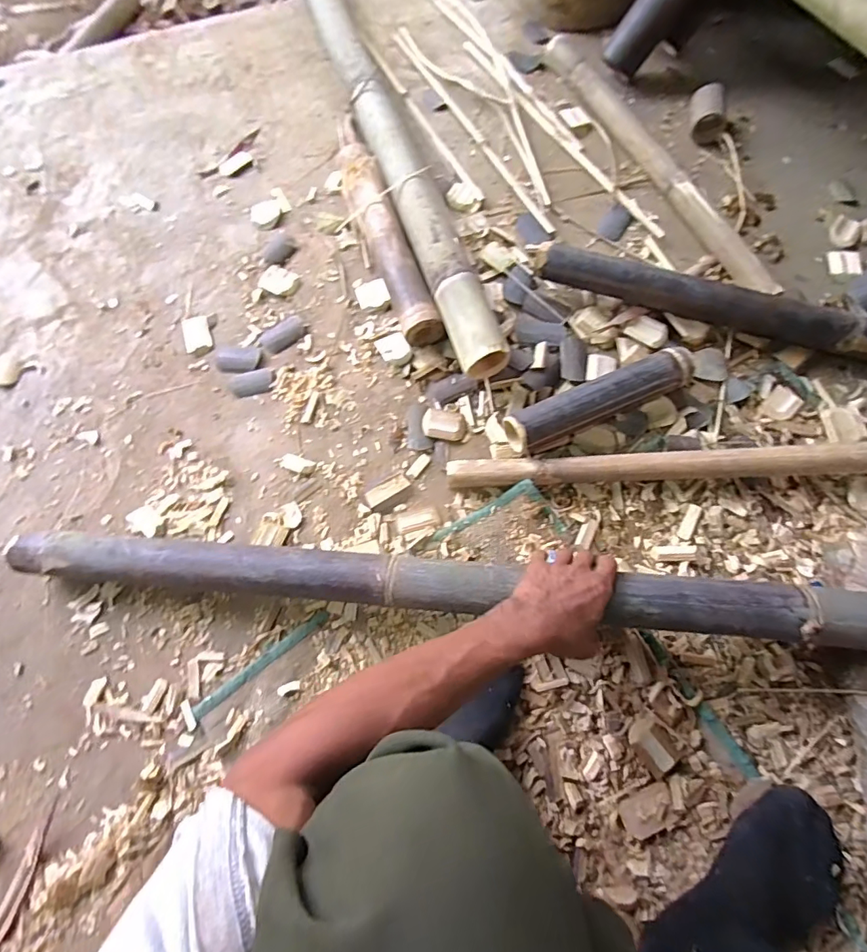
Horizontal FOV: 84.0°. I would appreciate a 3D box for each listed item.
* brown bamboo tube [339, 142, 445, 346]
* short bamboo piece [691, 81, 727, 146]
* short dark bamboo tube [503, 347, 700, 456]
[{"bbox_3d":[-0.074,-0.373,0.775,0.061,0.068,0.383,-19,70,-4],"label":"brown bamboo tube"},{"bbox_3d":[0.479,-0.629,0.840,0.058,0.054,0.084,8,71,6],"label":"short bamboo piece"},{"bbox_3d":[0.225,-0.102,0.660,0.260,0.060,0.055,-23,72,-5],"label":"short dark bamboo tube"}]

